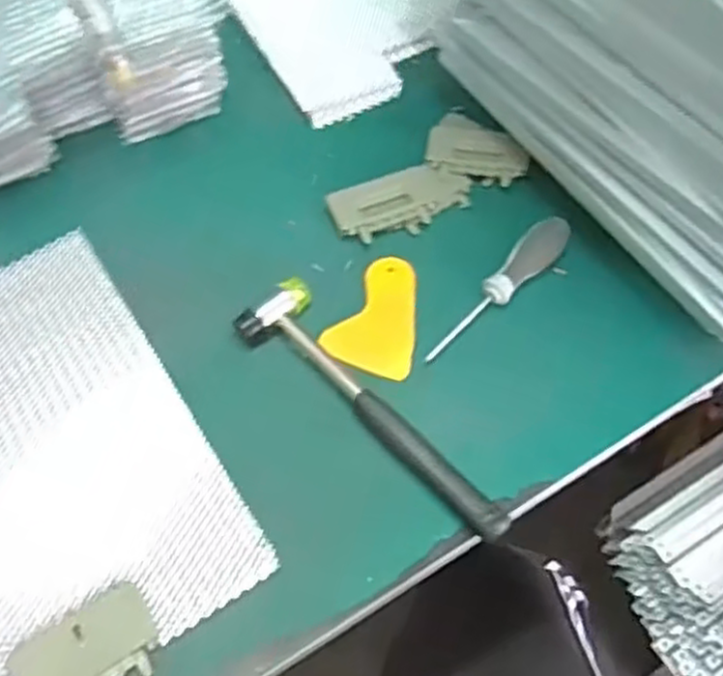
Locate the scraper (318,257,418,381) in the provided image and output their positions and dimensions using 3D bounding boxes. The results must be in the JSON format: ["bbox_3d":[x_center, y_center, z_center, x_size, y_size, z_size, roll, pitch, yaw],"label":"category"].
[{"bbox_3d":[0.018,-0.018,0.587,0.069,0.004,0.097,20,65,14],"label":"scraper"}]

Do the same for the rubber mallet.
[{"bbox_3d":[0.001,0.053,0.533,0.059,0.022,0.242,-34,64,-16],"label":"rubber mallet"}]

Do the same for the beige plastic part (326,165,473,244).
[{"bbox_3d":[0.033,-0.113,0.633,0.116,0.012,0.055,-21,61,-10],"label":"beige plastic part"}]

